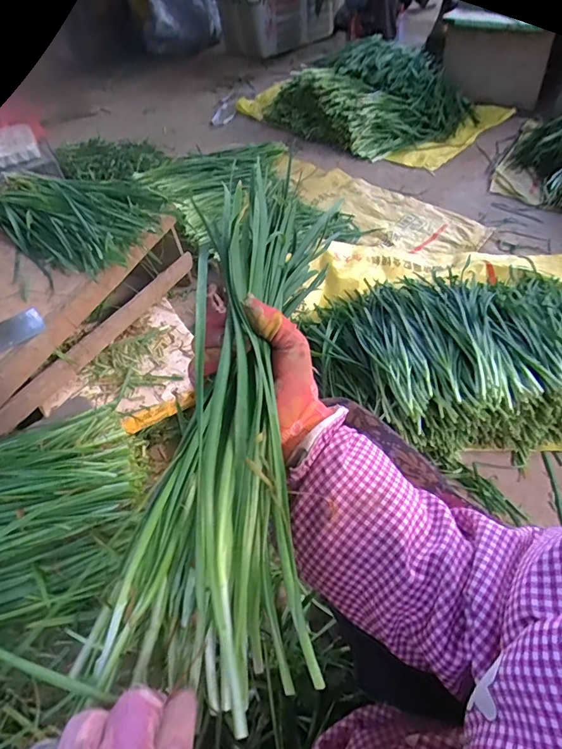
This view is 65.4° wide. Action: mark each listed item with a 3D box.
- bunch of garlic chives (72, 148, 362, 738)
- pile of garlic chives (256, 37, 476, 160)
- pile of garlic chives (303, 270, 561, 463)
[{"bbox_3d":[-0.022,0.012,0.323,0.114,0.083,0.386,4,59,9],"label":"bunch of garlic chives"},{"bbox_3d":[0.288,-0.931,1.481,0.662,0.274,0.297,-1,51,5],"label":"pile of garlic chives"},{"bbox_3d":[0.370,-0.076,0.874,0.667,0.153,0.459,-5,51,1],"label":"pile of garlic chives"}]

